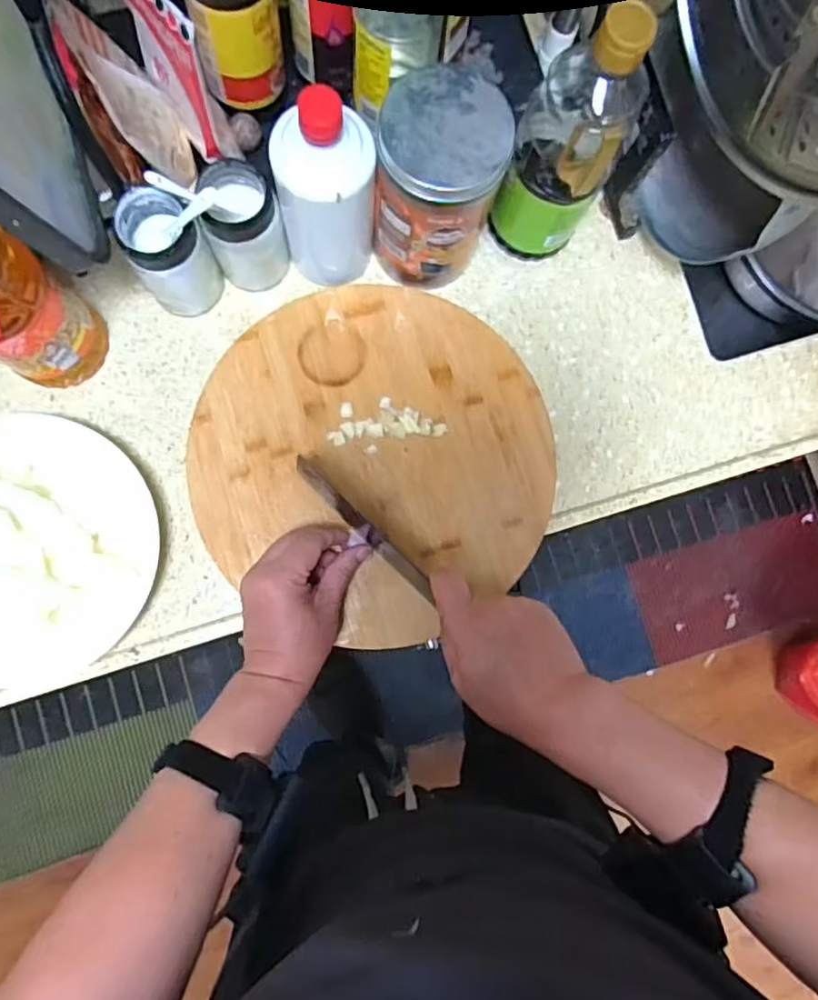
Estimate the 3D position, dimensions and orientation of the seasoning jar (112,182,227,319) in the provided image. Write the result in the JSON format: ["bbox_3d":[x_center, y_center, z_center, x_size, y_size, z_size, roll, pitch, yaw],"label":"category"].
[{"bbox_3d":[-0.197,-0.203,0.517,0.061,0.107,0.065,0,84,-5],"label":"seasoning jar"}]

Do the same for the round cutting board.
[{"bbox_3d":[-0.030,-0.034,0.554,0.309,0.028,0.310,0,84,-5],"label":"round cutting board"}]

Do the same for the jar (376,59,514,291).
[{"bbox_3d":[0.023,-0.253,0.512,0.094,0.162,0.093,0,84,-5],"label":"jar"}]

